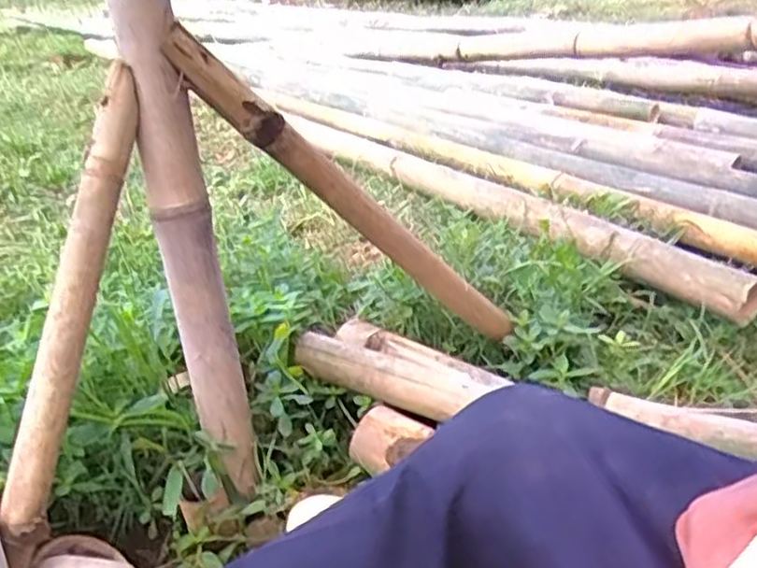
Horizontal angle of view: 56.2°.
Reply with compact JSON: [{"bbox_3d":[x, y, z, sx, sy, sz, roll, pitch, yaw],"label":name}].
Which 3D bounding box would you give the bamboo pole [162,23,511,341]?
[{"bbox_3d":[-0.012,-0.075,0.795,0.041,0.561,0.034,-53,38,-2],"label":"bamboo pole"}]

